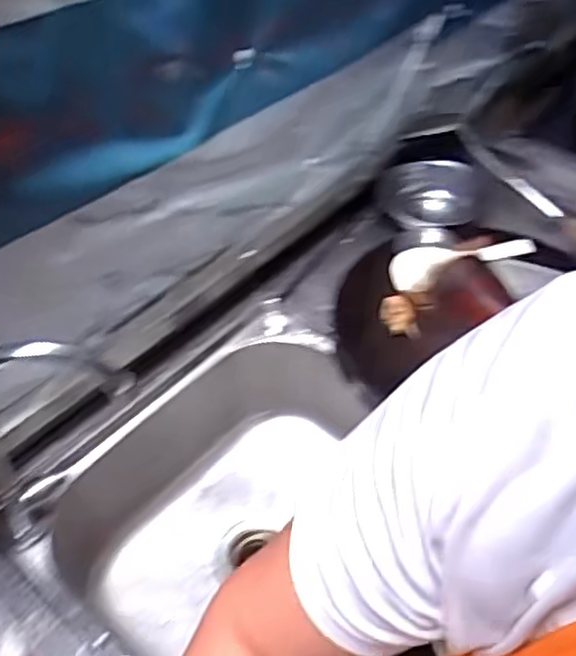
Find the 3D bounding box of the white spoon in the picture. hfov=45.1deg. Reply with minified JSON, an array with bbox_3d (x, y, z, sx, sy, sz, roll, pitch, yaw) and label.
[{"bbox_3d":[0.250,-0.106,0.992,0.226,0.019,0.054,-18,87,-14],"label":"white spoon"}]

